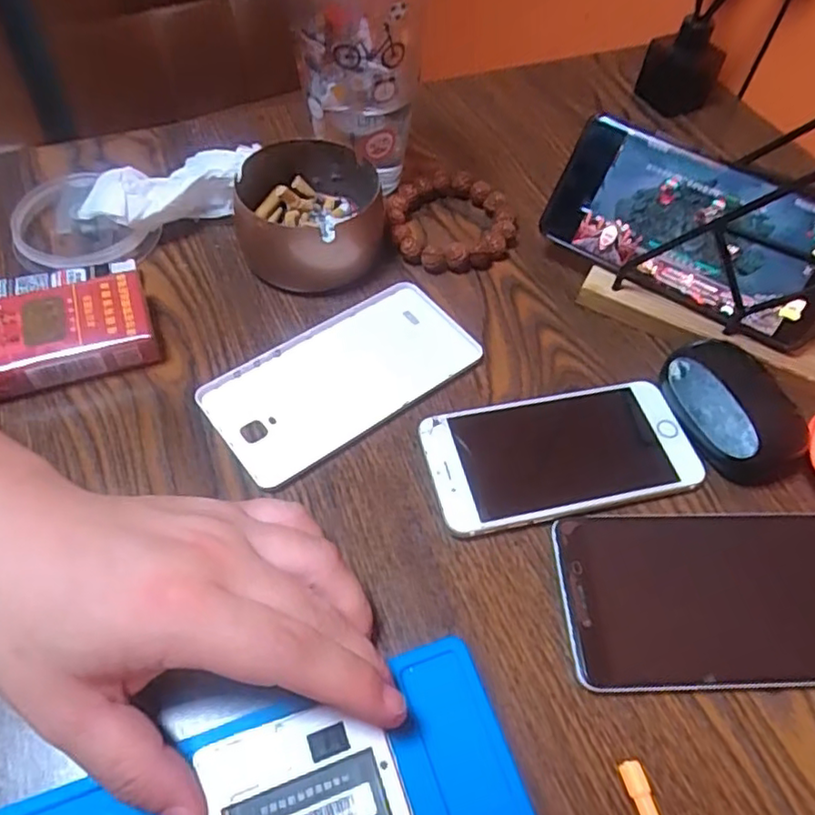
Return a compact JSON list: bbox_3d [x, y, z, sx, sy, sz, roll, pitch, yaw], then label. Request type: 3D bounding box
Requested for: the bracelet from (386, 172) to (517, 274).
[{"bbox_3d":[0.027,-0.122,0.408,0.078,0.016,0.079,-6,57,-8],"label":"bracelet"}]

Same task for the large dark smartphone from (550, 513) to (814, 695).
[{"bbox_3d":[0.143,0.085,0.280,0.146,0.011,0.075,-1,56,-4],"label":"large dark smartphone"}]

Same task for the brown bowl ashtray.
[{"bbox_3d":[-0.058,-0.117,0.381,0.087,0.047,0.082,-4,56,-6],"label":"brown bowl ashtray"}]

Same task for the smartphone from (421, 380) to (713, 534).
[{"bbox_3d":[0.077,0.023,0.318,0.133,0.009,0.066,-10,57,-10],"label":"smartphone"}]

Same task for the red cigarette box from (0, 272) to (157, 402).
[{"bbox_3d":[-0.183,-0.038,0.334,0.087,0.026,0.053,-19,59,-16],"label":"red cigarette box"}]

